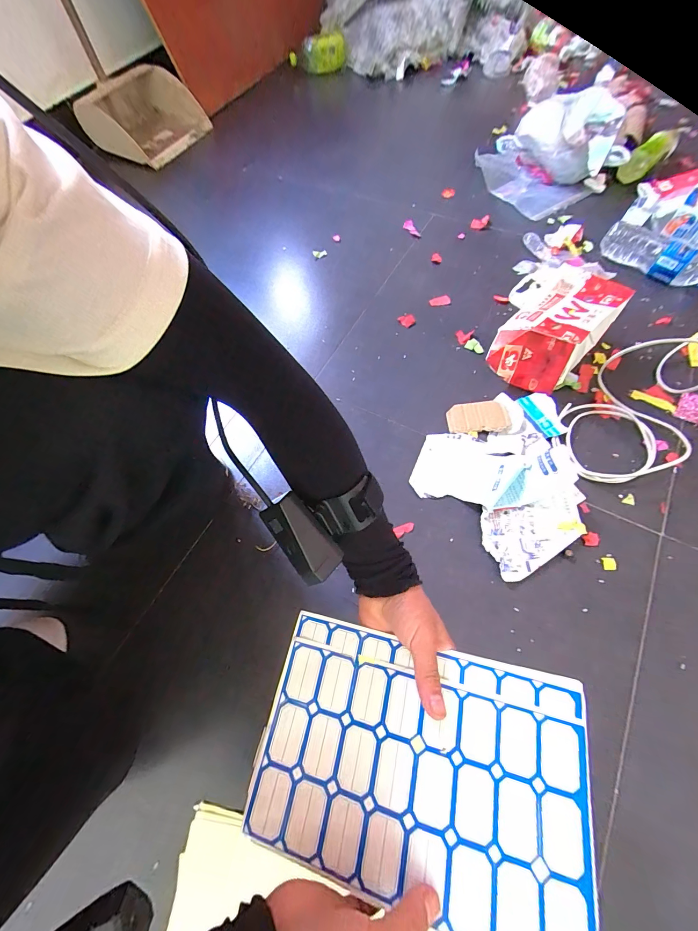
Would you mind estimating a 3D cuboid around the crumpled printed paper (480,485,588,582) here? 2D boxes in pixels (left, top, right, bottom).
[{"bbox_3d":[0.273,0.097,0.474,0.151,0.037,0.098,-8,62,-8],"label":"crumpled printed paper"}]

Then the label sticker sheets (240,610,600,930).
[{"bbox_3d":[0.049,0.216,0.246,0.229,0.010,0.151,9,62,13],"label":"label sticker sheets"}]

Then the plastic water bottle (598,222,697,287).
[{"bbox_3d":[0.620,-0.414,0.669,0.215,0.061,0.053,38,65,16],"label":"plastic water bottle"}]

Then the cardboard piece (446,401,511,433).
[{"bbox_3d":[0.222,-0.085,0.578,0.097,0.006,0.060,-6,69,11],"label":"cardboard piece"}]

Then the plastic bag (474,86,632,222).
[{"bbox_3d":[0.515,-0.784,0.847,0.278,0.183,0.331,5,61,-2],"label":"plastic bag"}]

